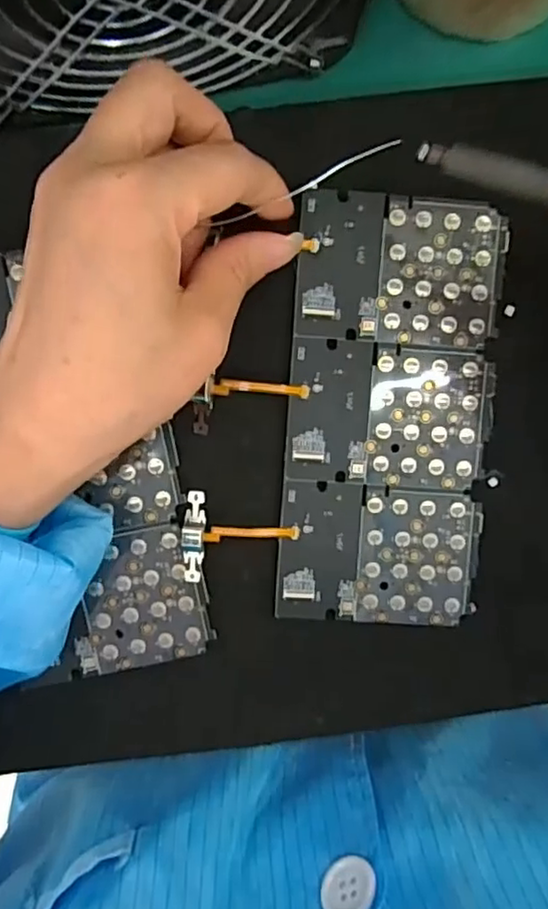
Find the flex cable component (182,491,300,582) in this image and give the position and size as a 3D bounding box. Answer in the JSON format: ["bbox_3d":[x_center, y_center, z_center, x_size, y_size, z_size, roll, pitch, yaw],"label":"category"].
[{"bbox_3d":[-0.013,0.032,0.246,0.045,0.005,0.035,0,92,-3],"label":"flex cable component"}]

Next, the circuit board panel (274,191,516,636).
[{"bbox_3d":[0.046,-0.015,0.247,0.078,0.009,0.163,3,92,-3],"label":"circuit board panel"}]

